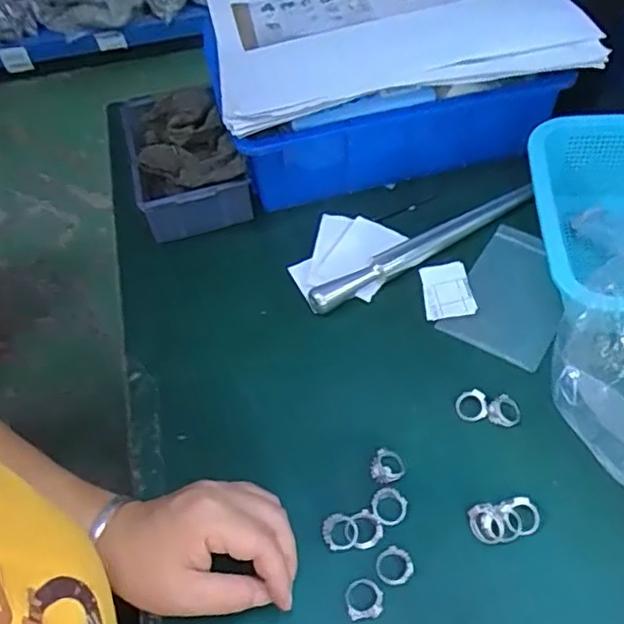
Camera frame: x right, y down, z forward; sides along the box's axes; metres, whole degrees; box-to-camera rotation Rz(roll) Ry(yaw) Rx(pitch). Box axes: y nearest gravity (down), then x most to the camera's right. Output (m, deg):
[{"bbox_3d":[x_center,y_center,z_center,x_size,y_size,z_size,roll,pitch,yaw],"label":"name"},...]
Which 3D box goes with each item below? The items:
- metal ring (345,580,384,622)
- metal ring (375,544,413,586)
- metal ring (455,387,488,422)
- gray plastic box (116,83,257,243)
[{"bbox_3d":[0.031,0.172,0.380,0.022,0.007,0.022,-2,53,3],"label":"metal ring"},{"bbox_3d":[0.051,0.157,0.390,0.022,0.008,0.021,-2,53,3],"label":"metal ring"},{"bbox_3d":[0.113,0.065,0.449,0.020,0.008,0.023,-4,53,2],"label":"metal ring"},{"bbox_3d":[-0.121,-0.139,0.580,0.094,0.072,0.156,-19,54,-9],"label":"gray plastic box"}]

